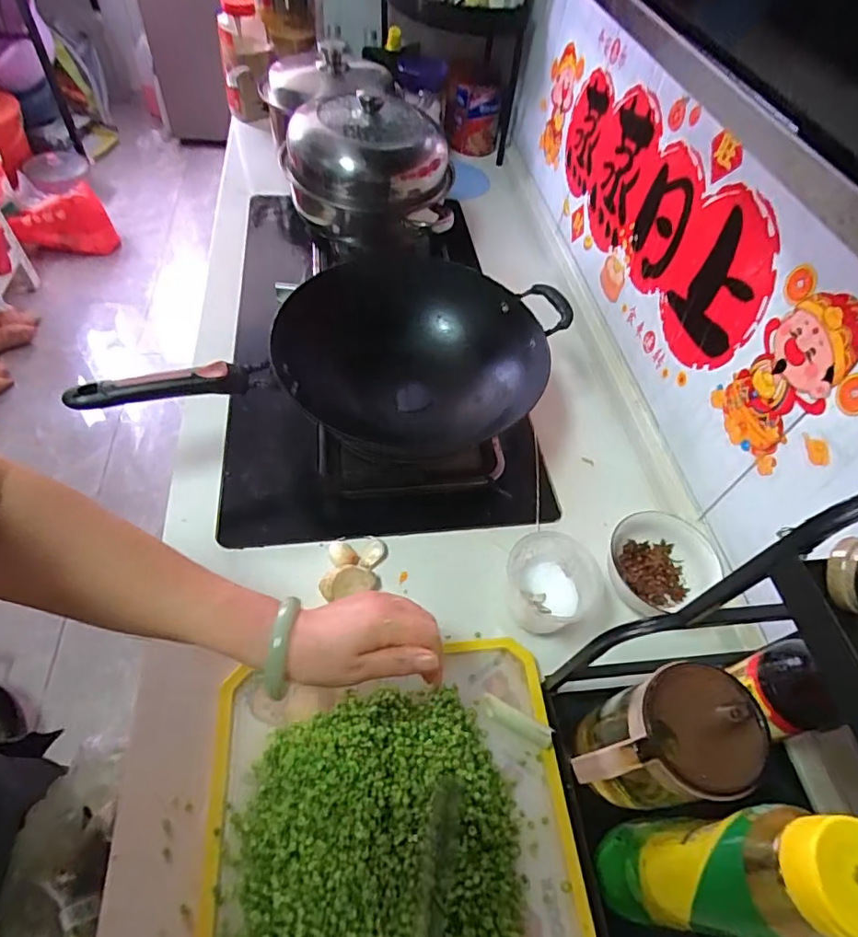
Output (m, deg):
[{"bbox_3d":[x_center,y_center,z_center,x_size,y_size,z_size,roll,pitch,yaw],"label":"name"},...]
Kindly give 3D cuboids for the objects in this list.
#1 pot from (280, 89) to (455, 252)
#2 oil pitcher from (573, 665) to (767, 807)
[{"bbox_3d":[-0.094,-0.481,0.834,0.245,0.160,0.243,1,56,-1],"label":"pot"},{"bbox_3d":[0.168,0.217,0.416,0.114,0.148,0.082,-6,56,-6],"label":"oil pitcher"}]

